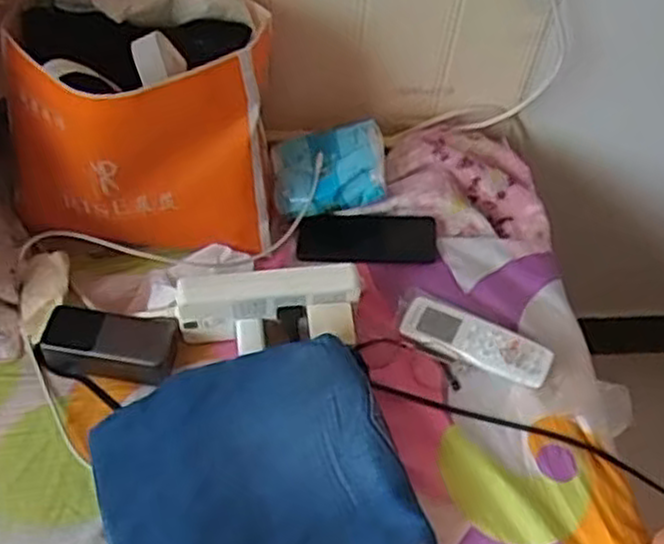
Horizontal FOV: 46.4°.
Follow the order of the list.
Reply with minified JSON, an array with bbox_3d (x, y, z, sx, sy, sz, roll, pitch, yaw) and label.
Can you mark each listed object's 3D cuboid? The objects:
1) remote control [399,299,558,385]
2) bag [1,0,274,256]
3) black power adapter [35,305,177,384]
[{"bbox_3d":[0.152,0.073,0.820,0.155,0.024,0.052,23,54,15],"label":"remote control"},{"bbox_3d":[-0.201,-0.170,0.838,0.268,0.216,0.210,3,53,-2],"label":"bag"},{"bbox_3d":[-0.232,0.075,0.785,0.147,0.042,0.067,6,52,2],"label":"black power adapter"}]

